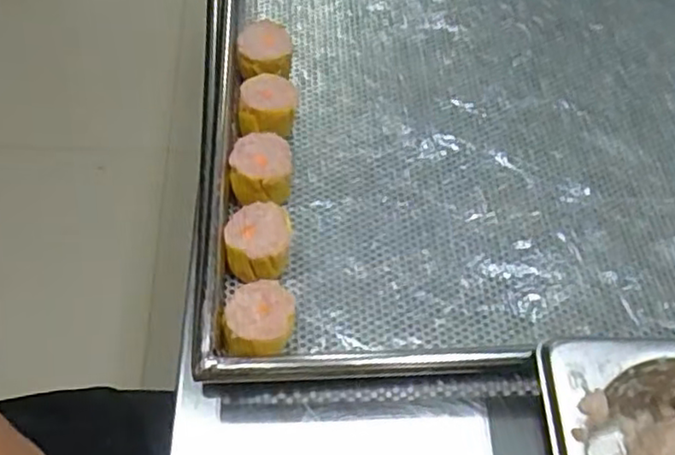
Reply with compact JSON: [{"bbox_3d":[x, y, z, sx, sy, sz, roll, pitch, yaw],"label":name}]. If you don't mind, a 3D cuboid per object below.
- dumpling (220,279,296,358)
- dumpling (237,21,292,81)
[{"bbox_3d":[-0.041,0.051,0.349,0.037,0.033,0.038,3,61,-5],"label":"dumpling"},{"bbox_3d":[-0.050,-0.115,0.458,0.035,0.039,0.038,-6,62,-6],"label":"dumpling"}]

